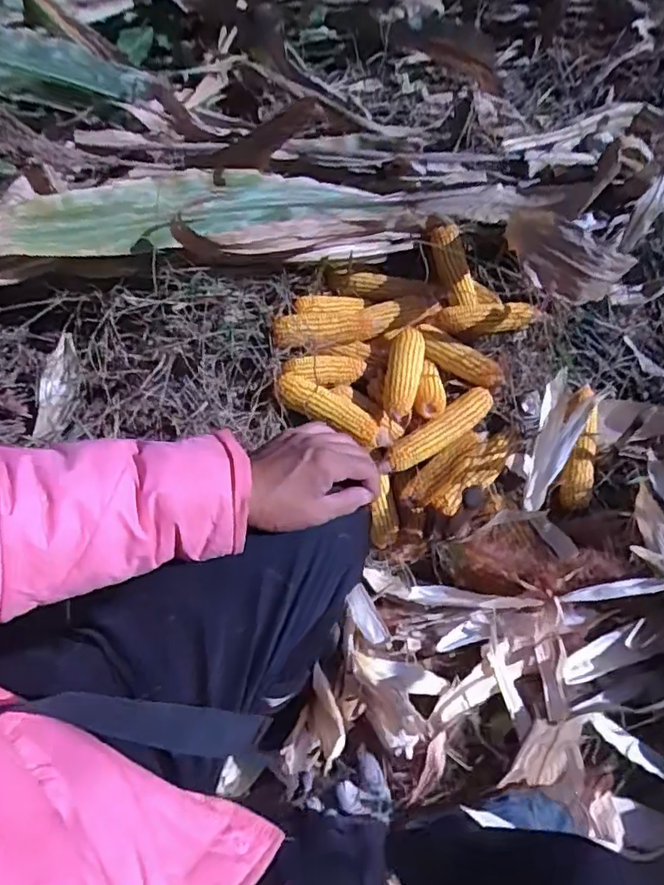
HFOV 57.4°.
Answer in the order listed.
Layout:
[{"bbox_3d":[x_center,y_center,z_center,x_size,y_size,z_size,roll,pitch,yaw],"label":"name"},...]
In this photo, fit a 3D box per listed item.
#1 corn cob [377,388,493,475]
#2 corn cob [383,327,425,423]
[{"bbox_3d":[0.162,-0.017,0.939,0.212,0.040,0.050,-28,62,-18],"label":"corn cob"},{"bbox_3d":[0.114,-0.113,0.953,0.055,0.043,0.165,11,58,6],"label":"corn cob"}]

